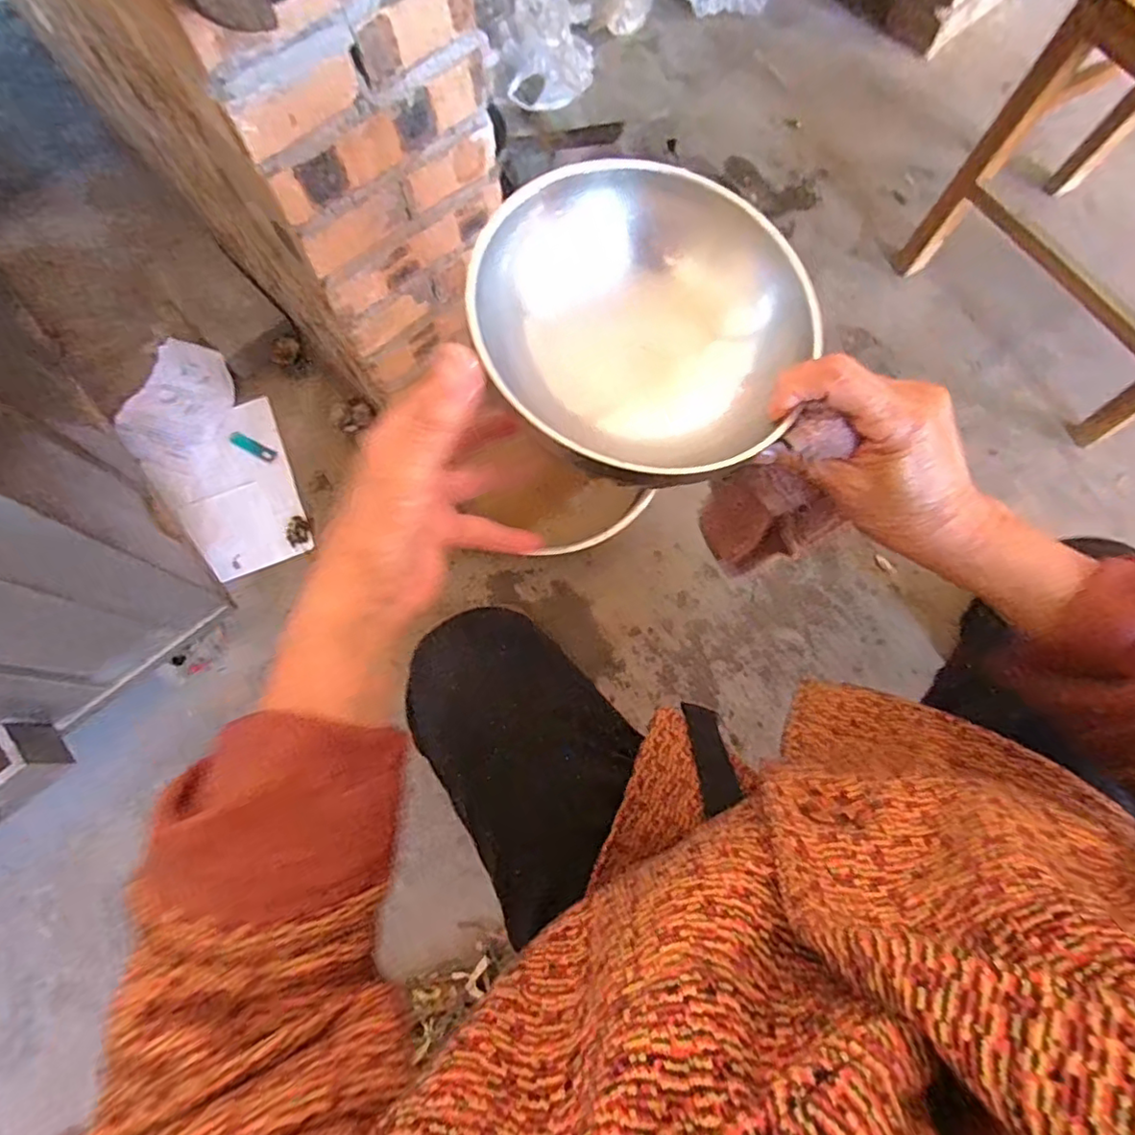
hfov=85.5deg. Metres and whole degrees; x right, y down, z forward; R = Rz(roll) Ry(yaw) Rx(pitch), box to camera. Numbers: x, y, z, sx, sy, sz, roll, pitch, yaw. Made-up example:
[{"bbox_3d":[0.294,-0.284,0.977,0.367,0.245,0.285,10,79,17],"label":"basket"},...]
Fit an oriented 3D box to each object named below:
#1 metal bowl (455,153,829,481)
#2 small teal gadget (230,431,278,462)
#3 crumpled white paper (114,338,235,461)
[{"bbox_3d":[0.041,-0.122,0.298,0.149,0.056,0.164,40,78,11],"label":"metal bowl"},{"bbox_3d":[-0.477,-0.183,0.927,0.081,0.010,0.021,26,76,8],"label":"small teal gadget"},{"bbox_3d":[-0.603,-0.255,0.957,0.135,0.030,0.192,21,76,6],"label":"crumpled white paper"}]

